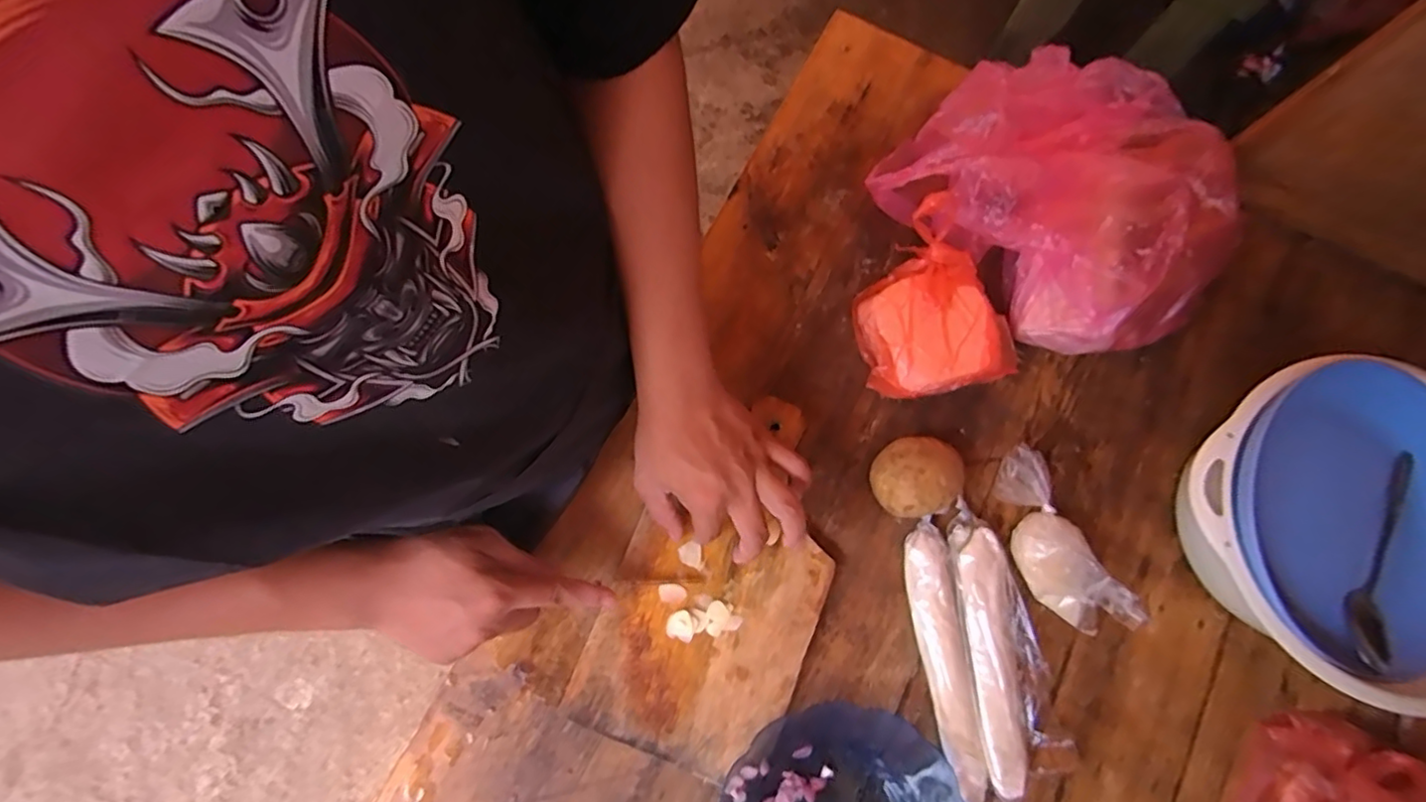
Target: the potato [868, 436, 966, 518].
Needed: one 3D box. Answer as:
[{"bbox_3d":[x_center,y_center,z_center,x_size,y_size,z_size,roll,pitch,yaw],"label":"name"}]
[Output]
[{"bbox_3d":[0.168,0.065,0.505,0.070,0.053,0.062,-9,76,-4],"label":"potato"}]

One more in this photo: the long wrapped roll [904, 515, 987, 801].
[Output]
[{"bbox_3d":[0.181,0.205,0.485,0.035,0.026,0.205,-4,76,-3],"label":"long wrapped roll"}]

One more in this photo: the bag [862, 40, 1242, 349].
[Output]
[{"bbox_3d":[0.318,-0.188,0.531,0.278,0.103,0.248,42,78,8],"label":"bag"}]

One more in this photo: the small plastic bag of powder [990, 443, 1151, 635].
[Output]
[{"bbox_3d":[0.275,0.112,0.485,0.048,0.074,0.151,-13,77,-5],"label":"small plastic bag of powder"}]

